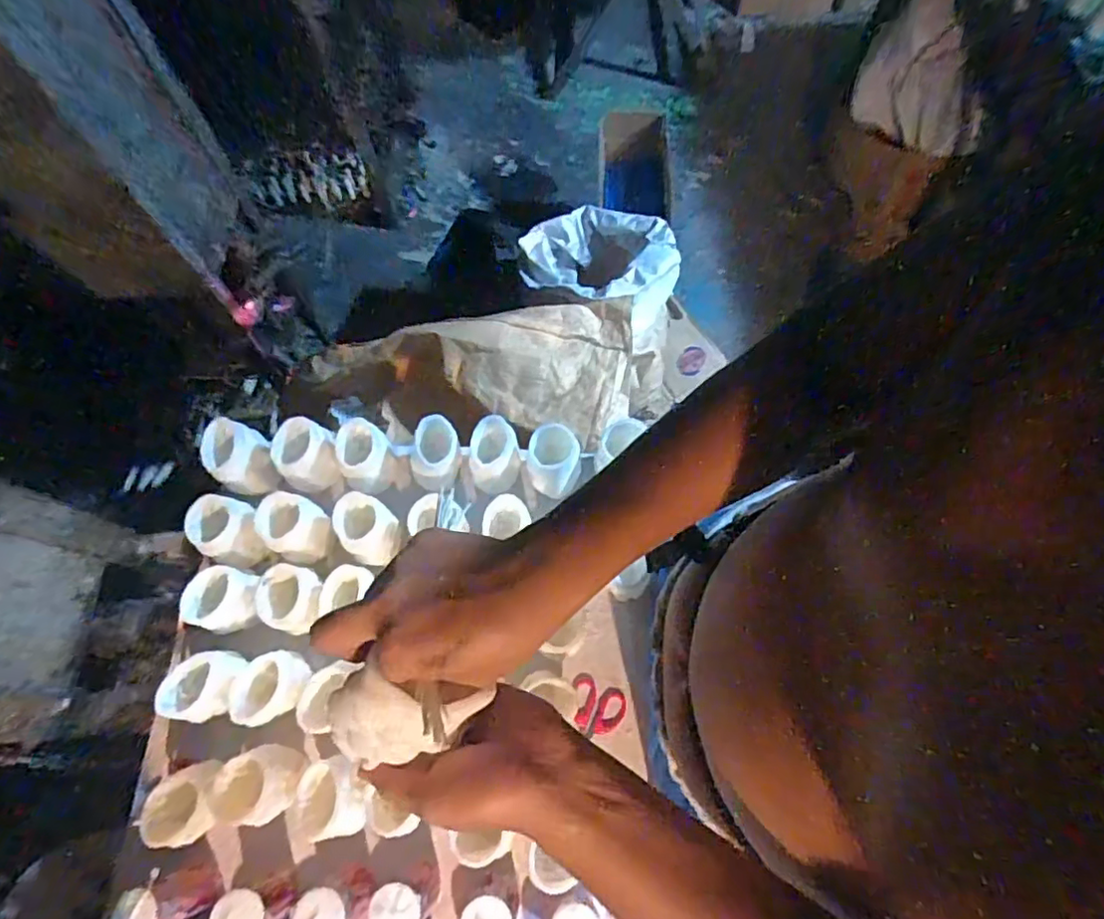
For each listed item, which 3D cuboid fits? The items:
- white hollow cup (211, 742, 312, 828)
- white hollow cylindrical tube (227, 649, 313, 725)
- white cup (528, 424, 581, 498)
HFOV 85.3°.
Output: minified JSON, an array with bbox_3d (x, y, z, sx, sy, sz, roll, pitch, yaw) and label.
[{"bbox_3d":[-0.318,0.355,0.658,0.068,0.071,0.078,22,70,9],"label":"white hollow cup"},{"bbox_3d":[-0.323,0.262,0.690,0.082,0.060,0.076,1,70,-28],"label":"white hollow cylindrical tube"},{"bbox_3d":[0.004,0.001,0.778,0.065,0.078,0.074,4,68,2],"label":"white cup"}]

